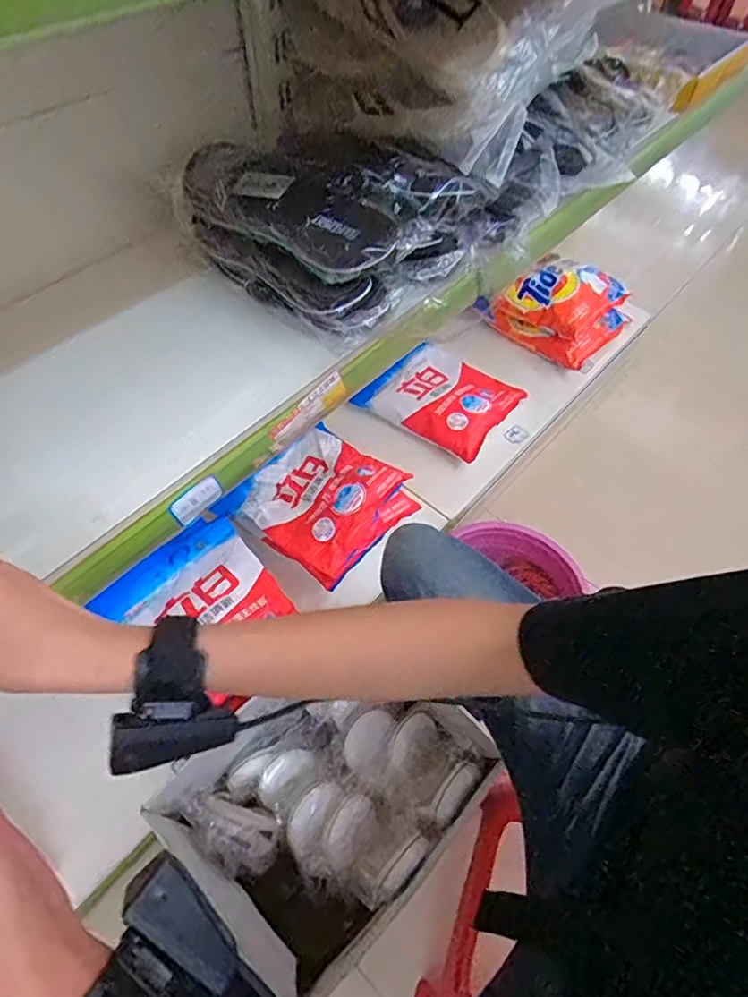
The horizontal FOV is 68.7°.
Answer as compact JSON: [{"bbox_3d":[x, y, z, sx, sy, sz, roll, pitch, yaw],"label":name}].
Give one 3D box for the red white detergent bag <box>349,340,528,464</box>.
[{"bbox_3d":[0.144,-0.227,1.163,0.281,0.047,0.226,29,60,16],"label":"red white detergent bag"}]

